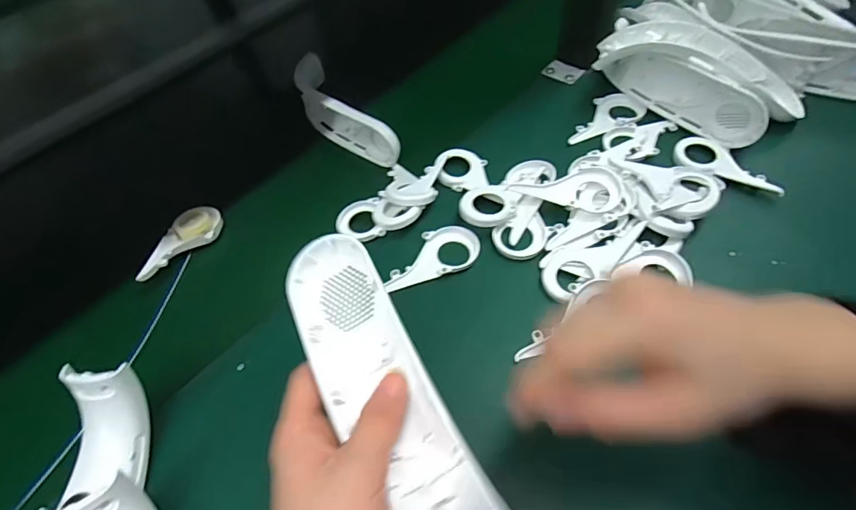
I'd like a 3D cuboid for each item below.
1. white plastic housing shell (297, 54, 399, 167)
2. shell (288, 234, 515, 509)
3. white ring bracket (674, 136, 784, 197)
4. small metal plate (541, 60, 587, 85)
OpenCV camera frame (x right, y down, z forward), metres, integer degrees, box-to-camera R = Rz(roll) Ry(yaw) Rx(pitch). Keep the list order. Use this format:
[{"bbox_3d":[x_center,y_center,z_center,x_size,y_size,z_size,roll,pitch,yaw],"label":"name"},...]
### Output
[{"bbox_3d":[-0.098,-0.155,0.513,0.044,0.054,0.196,-29,56,-17],"label":"white plastic housing shell"},{"bbox_3d":[-0.020,0.074,0.246,0.056,0.050,0.195,-28,70,-16],"label":"shell"},{"bbox_3d":[0.272,-0.084,0.422,0.090,0.007,0.045,30,60,23],"label":"white ring bracket"},{"bbox_3d":[0.156,-0.210,0.538,0.042,0.005,0.029,34,62,26],"label":"small metal plate"}]

